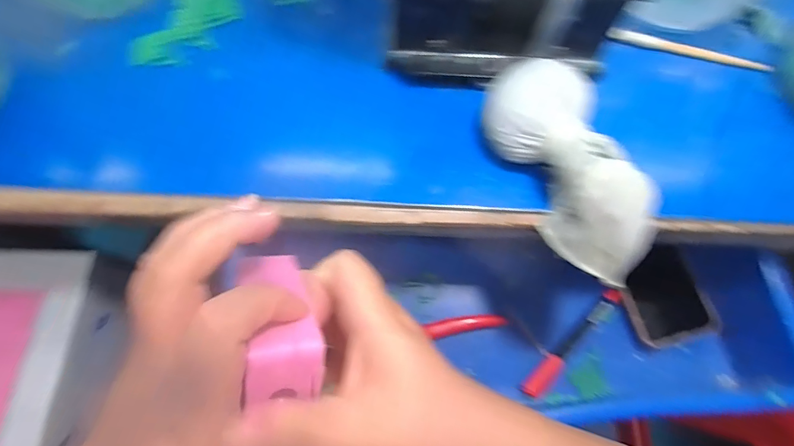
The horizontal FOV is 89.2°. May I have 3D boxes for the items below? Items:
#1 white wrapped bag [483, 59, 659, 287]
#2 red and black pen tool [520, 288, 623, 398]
[{"bbox_3d":[0.107,-0.035,0.251,0.058,0.046,0.139,-27,73,-10],"label":"white wrapped bag"},{"bbox_3d":[0.158,0.106,0.359,0.123,0.012,0.016,-42,76,-14],"label":"red and black pen tool"}]

